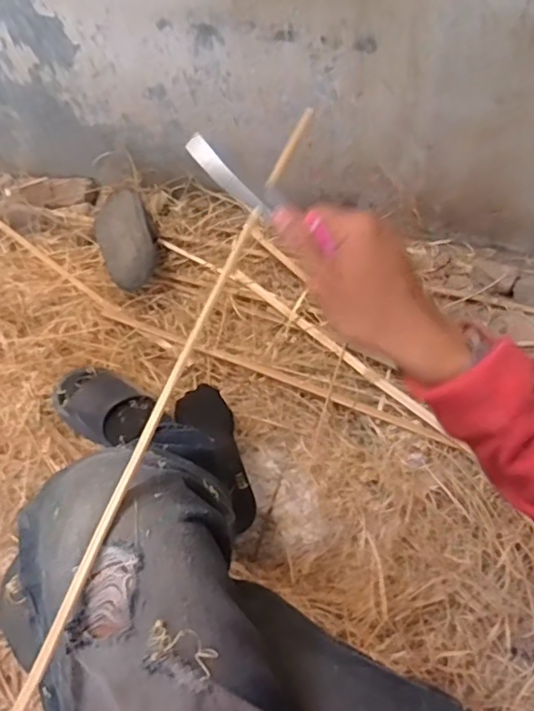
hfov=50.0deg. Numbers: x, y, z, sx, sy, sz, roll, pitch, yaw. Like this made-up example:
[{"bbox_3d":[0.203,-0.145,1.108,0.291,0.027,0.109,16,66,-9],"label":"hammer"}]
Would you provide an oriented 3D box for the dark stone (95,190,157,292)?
[{"bbox_3d":[-0.280,-0.229,1.145,0.112,0.084,0.273,-18,56,-7],"label":"dark stone"}]

